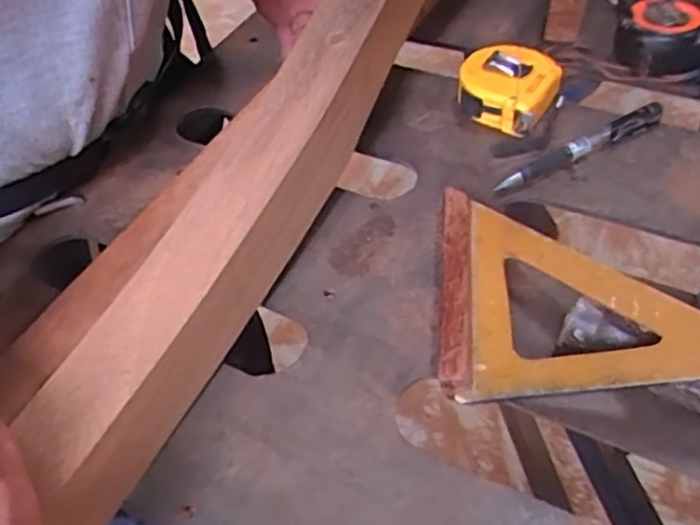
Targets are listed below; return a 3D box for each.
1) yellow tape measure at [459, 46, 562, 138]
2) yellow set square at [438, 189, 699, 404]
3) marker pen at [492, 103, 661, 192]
[{"bbox_3d":[0.114,-0.129,0.492,0.069,0.031,0.072,24,55,25],"label":"yellow tape measure"},{"bbox_3d":[0.105,0.032,0.318,0.215,0.018,0.106,26,67,43],"label":"yellow set square"},{"bbox_3d":[0.161,-0.080,0.463,0.139,0.017,0.021,-24,50,-15],"label":"marker pen"}]

